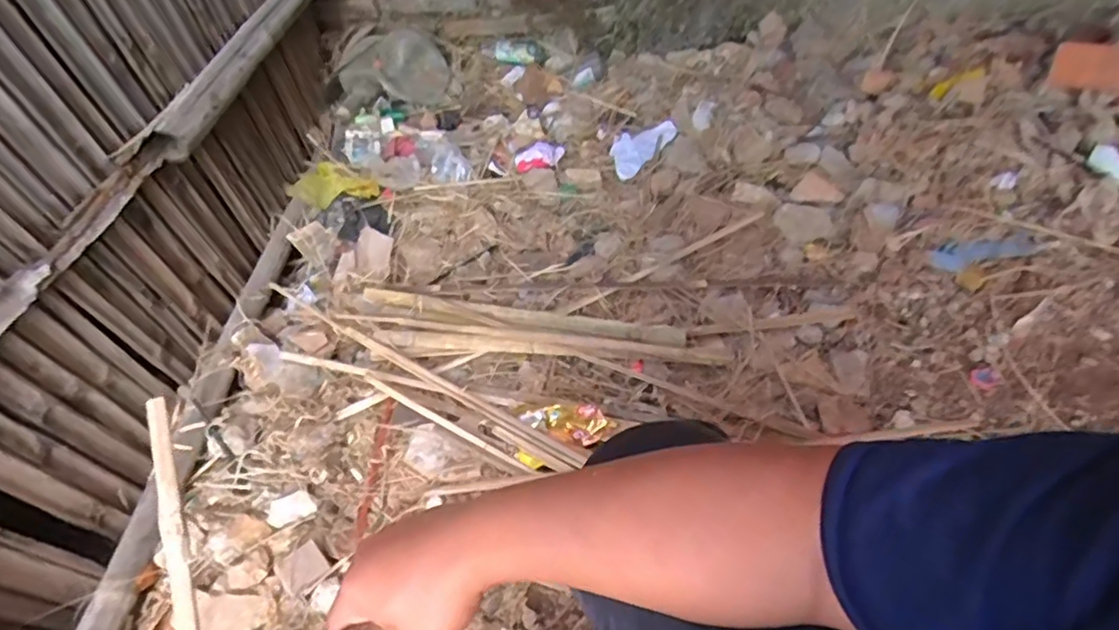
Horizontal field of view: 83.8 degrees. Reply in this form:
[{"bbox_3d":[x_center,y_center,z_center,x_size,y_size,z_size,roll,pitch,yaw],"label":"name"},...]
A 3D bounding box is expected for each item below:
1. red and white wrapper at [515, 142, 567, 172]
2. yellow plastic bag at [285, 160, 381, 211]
[{"bbox_3d":[-0.036,-0.333,1.314,0.117,0.041,0.064,-23,53,-14],"label":"red and white wrapper"},{"bbox_3d":[-0.484,-0.265,1.327,0.201,0.038,0.114,26,57,23],"label":"yellow plastic bag"}]

